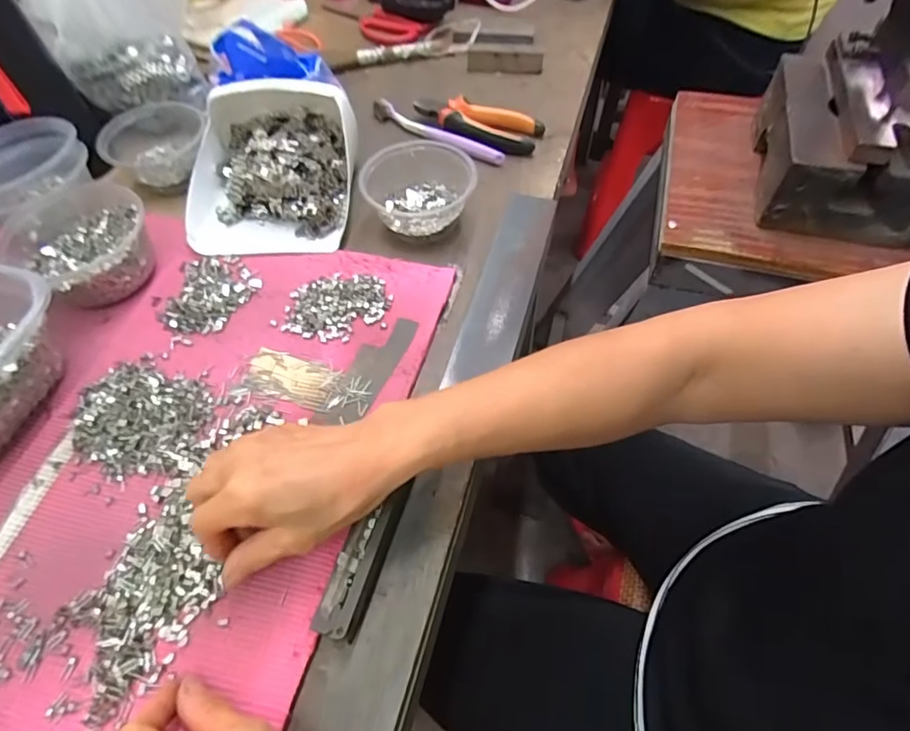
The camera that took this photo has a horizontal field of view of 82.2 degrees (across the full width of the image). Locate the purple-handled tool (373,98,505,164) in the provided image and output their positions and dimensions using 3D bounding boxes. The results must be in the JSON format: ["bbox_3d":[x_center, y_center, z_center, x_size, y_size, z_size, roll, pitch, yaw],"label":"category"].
[{"bbox_3d":[-0.026,-0.268,0.589,0.182,0.016,0.017,31,63,18],"label":"purple-handled tool"}]

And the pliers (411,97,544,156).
[{"bbox_3d":[0.021,-0.271,0.587,0.146,0.024,0.058,19,59,12],"label":"pliers"}]

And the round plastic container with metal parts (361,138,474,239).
[{"bbox_3d":[-0.034,-0.173,0.506,0.103,0.050,0.091,1,57,1],"label":"round plastic container with metal parts"}]

